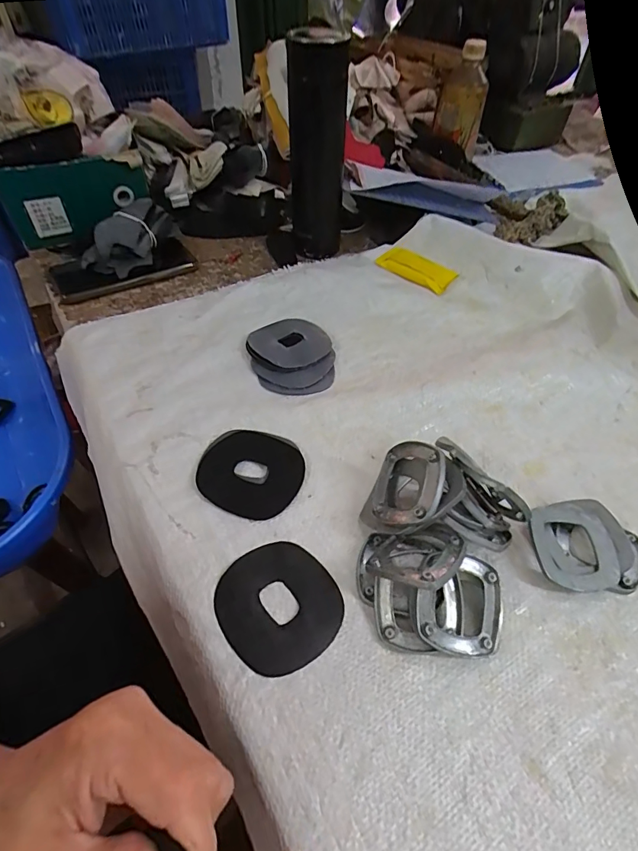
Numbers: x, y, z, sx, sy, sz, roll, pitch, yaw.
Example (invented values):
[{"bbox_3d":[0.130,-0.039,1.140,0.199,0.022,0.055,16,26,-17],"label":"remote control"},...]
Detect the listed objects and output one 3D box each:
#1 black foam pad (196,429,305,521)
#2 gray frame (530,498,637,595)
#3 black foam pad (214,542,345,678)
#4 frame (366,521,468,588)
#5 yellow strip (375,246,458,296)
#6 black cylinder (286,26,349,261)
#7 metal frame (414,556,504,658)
[{"bbox_3d":[-0.055,0.036,0.360,0.082,0.004,0.082,19,52,13],"label":"black foam pad"},{"bbox_3d":[0.197,0.088,0.324,0.086,0.020,0.067,-1,50,-4],"label":"gray frame"},{"bbox_3d":[-0.027,0.119,0.295,0.076,0.004,0.080,-32,59,-26],"label":"black foam pad"},{"bbox_3d":[0.064,0.085,0.291,0.055,0.010,0.061,5,23,44],"label":"frame"},{"bbox_3d":[0.125,-0.206,0.571,0.100,0.009,0.050,33,56,23],"label":"yellow strip"},{"bbox_3d":[-0.006,-0.332,0.532,0.072,0.216,0.068,12,51,7],"label":"black cylinder"},{"bbox_3d":[0.092,0.116,0.282,0.059,0.006,0.059,14,68,-3],"label":"metal frame"}]

